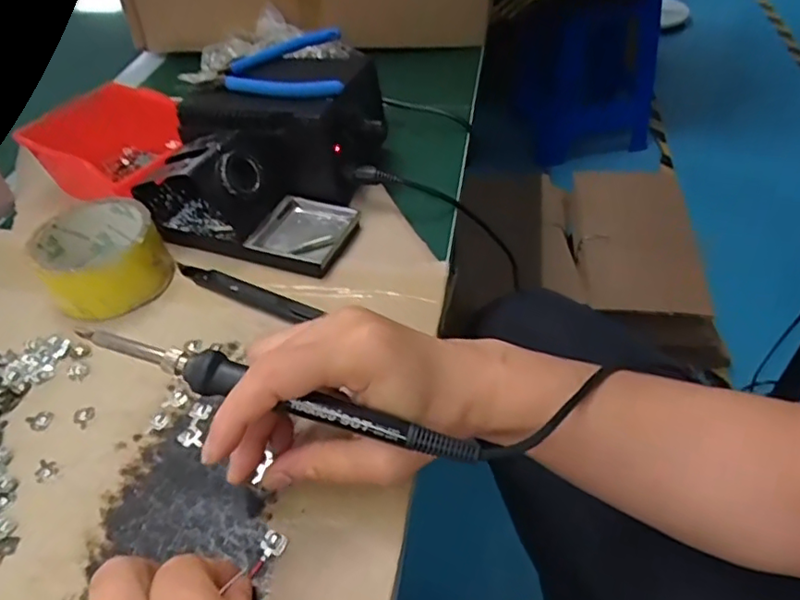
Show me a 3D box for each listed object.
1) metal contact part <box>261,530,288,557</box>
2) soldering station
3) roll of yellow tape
[{"bbox_3d":[-0.065,0.125,0.304,0.013,0.004,0.013,18,51,21],"label":"metal contact part"},{"bbox_3d":[-0.101,-0.130,0.490,0.162,0.083,0.200,12,49,16],"label":"soldering station"},{"bbox_3d":[-0.219,-0.033,0.438,0.081,0.046,0.081,-2,47,3],"label":"roll of yellow tape"}]

